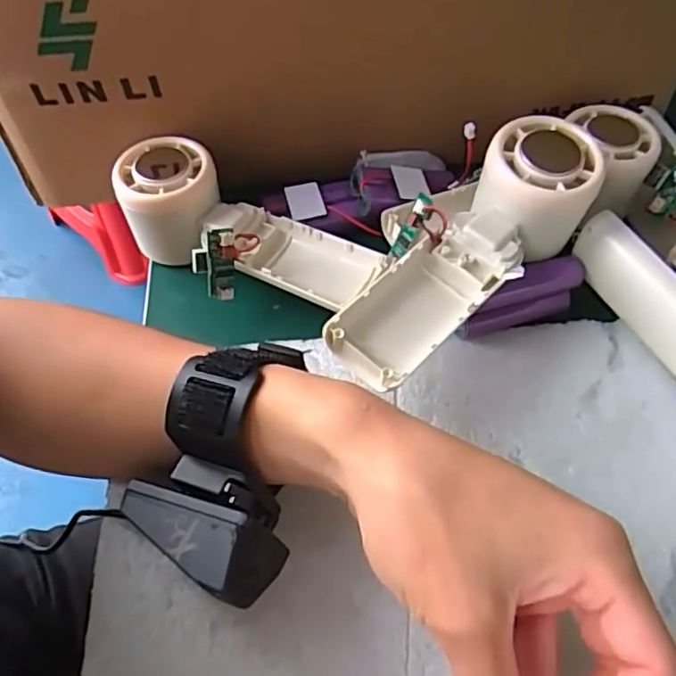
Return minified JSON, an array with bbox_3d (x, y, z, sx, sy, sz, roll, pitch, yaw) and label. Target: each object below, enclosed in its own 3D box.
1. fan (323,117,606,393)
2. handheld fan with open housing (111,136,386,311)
[{"bbox_3d":[0.057,-0.042,0.308,0.160,0.059,0.063,-38,62,-23],"label":"fan"},{"bbox_3d":[-0.054,-0.054,0.361,0.159,0.054,0.068,23,57,3],"label":"handheld fan with open housing"}]

